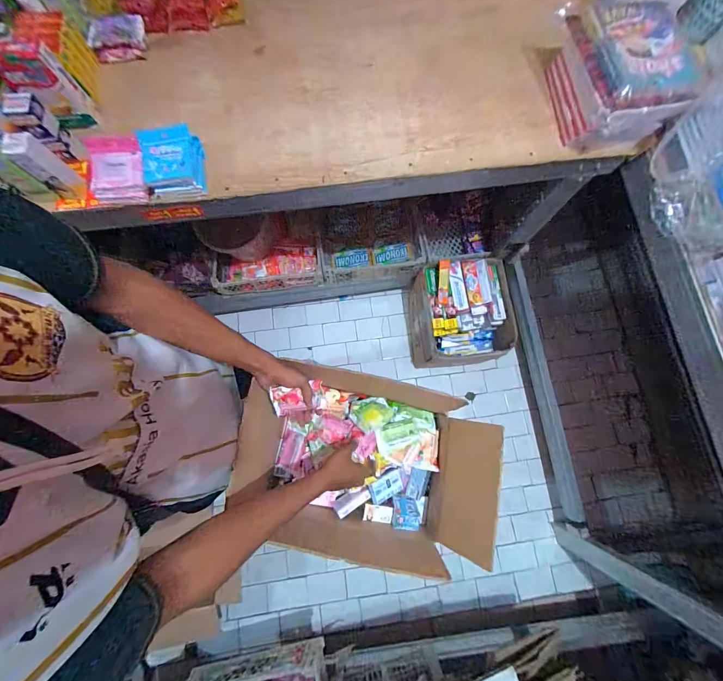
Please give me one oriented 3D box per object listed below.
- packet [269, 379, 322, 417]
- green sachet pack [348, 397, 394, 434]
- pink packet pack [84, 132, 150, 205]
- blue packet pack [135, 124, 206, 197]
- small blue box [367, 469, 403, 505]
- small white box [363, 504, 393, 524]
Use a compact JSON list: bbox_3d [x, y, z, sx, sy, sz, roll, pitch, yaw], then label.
[{"bbox_3d":[-0.121,0.113,0.611,0.095,0.016,0.063,-11,119,-4],"label":"packet"},{"bbox_3d":[0.024,0.168,0.745,0.087,0.027,0.086,-26,48,-29],"label":"green sachet pack"},{"bbox_3d":[-0.473,-0.337,0.626,0.111,0.046,0.123,-8,78,-3],"label":"pink packet pack"},{"bbox_3d":[-0.364,-0.346,0.632,0.110,0.067,0.112,-9,79,-3],"label":"blue packet pack"},{"bbox_3d":[0.058,0.337,0.739,0.086,0.011,0.051,-17,82,-33],"label":"small blue box"},{"bbox_3d":[0.037,0.389,0.720,0.064,0.011,0.035,10,78,1],"label":"small white box"}]

